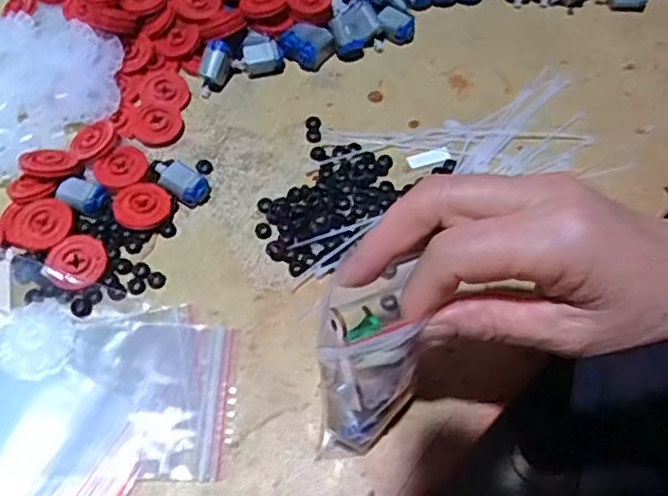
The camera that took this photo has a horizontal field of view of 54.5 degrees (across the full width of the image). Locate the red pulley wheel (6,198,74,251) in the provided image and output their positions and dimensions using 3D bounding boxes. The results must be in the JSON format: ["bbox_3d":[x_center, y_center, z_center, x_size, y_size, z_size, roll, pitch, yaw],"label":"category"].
[{"bbox_3d":[-0.172,-0.015,0.378,0.037,0.006,0.032,16,60,5],"label":"red pulley wheel"}]

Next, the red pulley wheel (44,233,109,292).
[{"bbox_3d":[-0.145,0.008,0.366,0.031,0.009,0.032,2,60,-3],"label":"red pulley wheel"}]

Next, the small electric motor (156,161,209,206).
[{"bbox_3d":[-0.095,-0.042,0.400,0.040,0.017,0.018,32,63,14],"label":"small electric motor"}]

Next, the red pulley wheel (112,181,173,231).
[{"bbox_3d":[-0.115,-0.026,0.389,0.032,0.004,0.031,4,67,-9],"label":"red pulley wheel"}]

